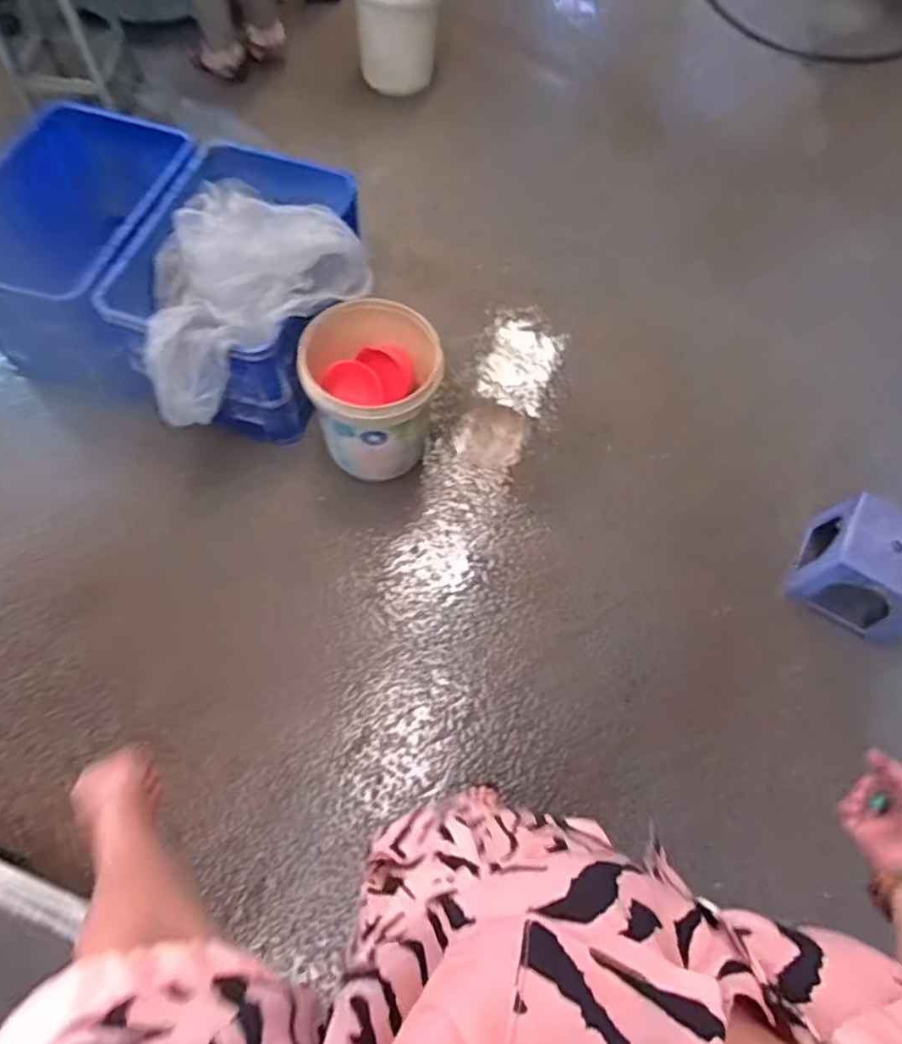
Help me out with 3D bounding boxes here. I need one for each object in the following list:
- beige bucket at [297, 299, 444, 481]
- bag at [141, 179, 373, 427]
[{"bbox_3d":[-0.176,-0.285,1.514,0.298,0.358,0.292,1,64,-3],"label":"beige bucket"},{"bbox_3d":[-0.515,-0.593,1.409,0.575,0.233,0.522,-34,71,-18],"label":"bag"}]

